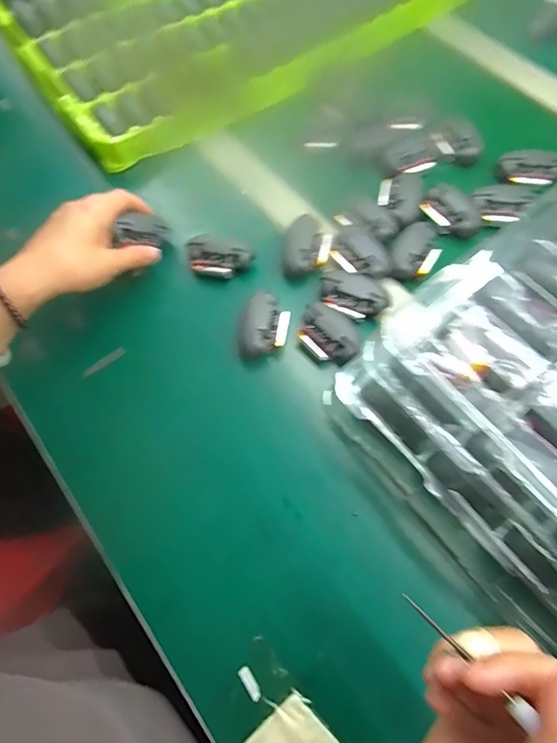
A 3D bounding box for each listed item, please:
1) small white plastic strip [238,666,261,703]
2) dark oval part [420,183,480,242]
[{"bbox_3d":[-0.019,0.211,0.305,0.008,0.005,0.021,-35,70,-13],"label":"small white plastic strip"},{"bbox_3d":[0.170,-0.157,0.444,0.035,0.017,0.064,-26,68,-9],"label":"dark oval part"}]

